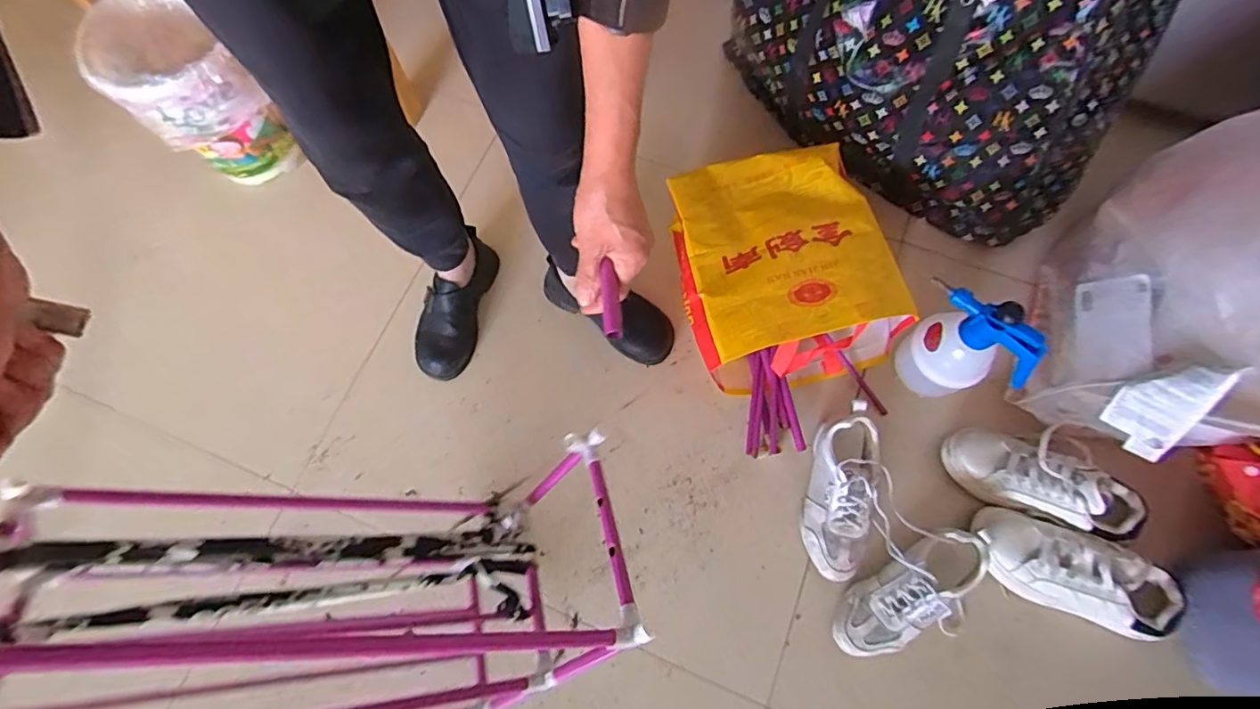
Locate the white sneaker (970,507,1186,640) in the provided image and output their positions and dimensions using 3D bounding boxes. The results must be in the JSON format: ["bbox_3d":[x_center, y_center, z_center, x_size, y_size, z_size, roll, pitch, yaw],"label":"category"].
[{"bbox_3d":[0.631,0.312,0.840,0.277,0.082,0.107,26,74,10],"label":"white sneaker"}]

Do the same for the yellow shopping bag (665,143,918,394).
[{"bbox_3d":[0.229,-0.150,0.946,0.309,0.199,0.368,-14,71,-3],"label":"yellow shopping bag"}]

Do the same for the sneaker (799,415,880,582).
[{"bbox_3d":[0.318,0.215,0.884,0.095,0.076,0.231,14,72,7],"label":"sneaker"}]

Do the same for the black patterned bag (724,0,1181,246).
[{"bbox_3d":[0.507,-0.531,0.970,0.663,0.417,0.416,35,76,12],"label":"black patterned bag"}]

